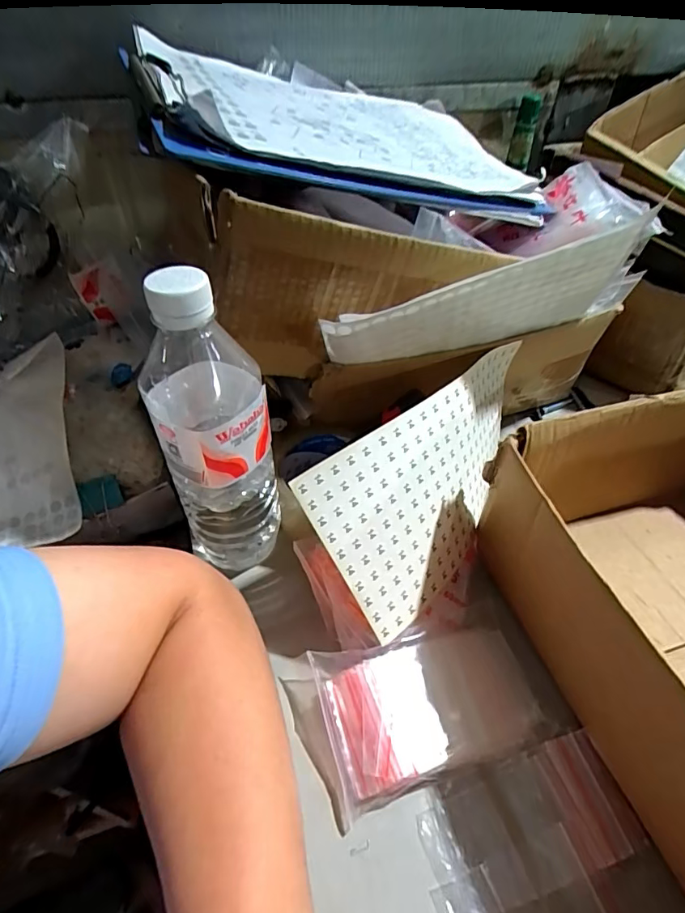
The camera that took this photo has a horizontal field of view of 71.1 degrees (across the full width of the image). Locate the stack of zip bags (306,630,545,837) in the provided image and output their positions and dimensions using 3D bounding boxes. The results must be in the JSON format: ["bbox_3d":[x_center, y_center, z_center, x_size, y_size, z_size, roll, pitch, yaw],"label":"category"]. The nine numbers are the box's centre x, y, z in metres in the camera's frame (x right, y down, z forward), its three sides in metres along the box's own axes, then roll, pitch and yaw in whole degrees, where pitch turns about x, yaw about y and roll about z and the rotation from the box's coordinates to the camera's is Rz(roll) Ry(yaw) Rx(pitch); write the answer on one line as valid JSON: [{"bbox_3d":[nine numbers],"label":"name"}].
[{"bbox_3d":[0.055,0.151,0.296,0.135,0.033,0.078,-11,45,-11],"label":"stack of zip bags"}]

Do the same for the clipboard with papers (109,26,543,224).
[{"bbox_3d":[-0.004,-0.291,0.413,0.311,0.028,0.284,-3,51,-21],"label":"clipboard with papers"}]

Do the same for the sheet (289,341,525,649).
[{"bbox_3d":[0.076,0.009,0.357,0.235,0.124,0.039,-38,14,-24],"label":"sheet"}]

